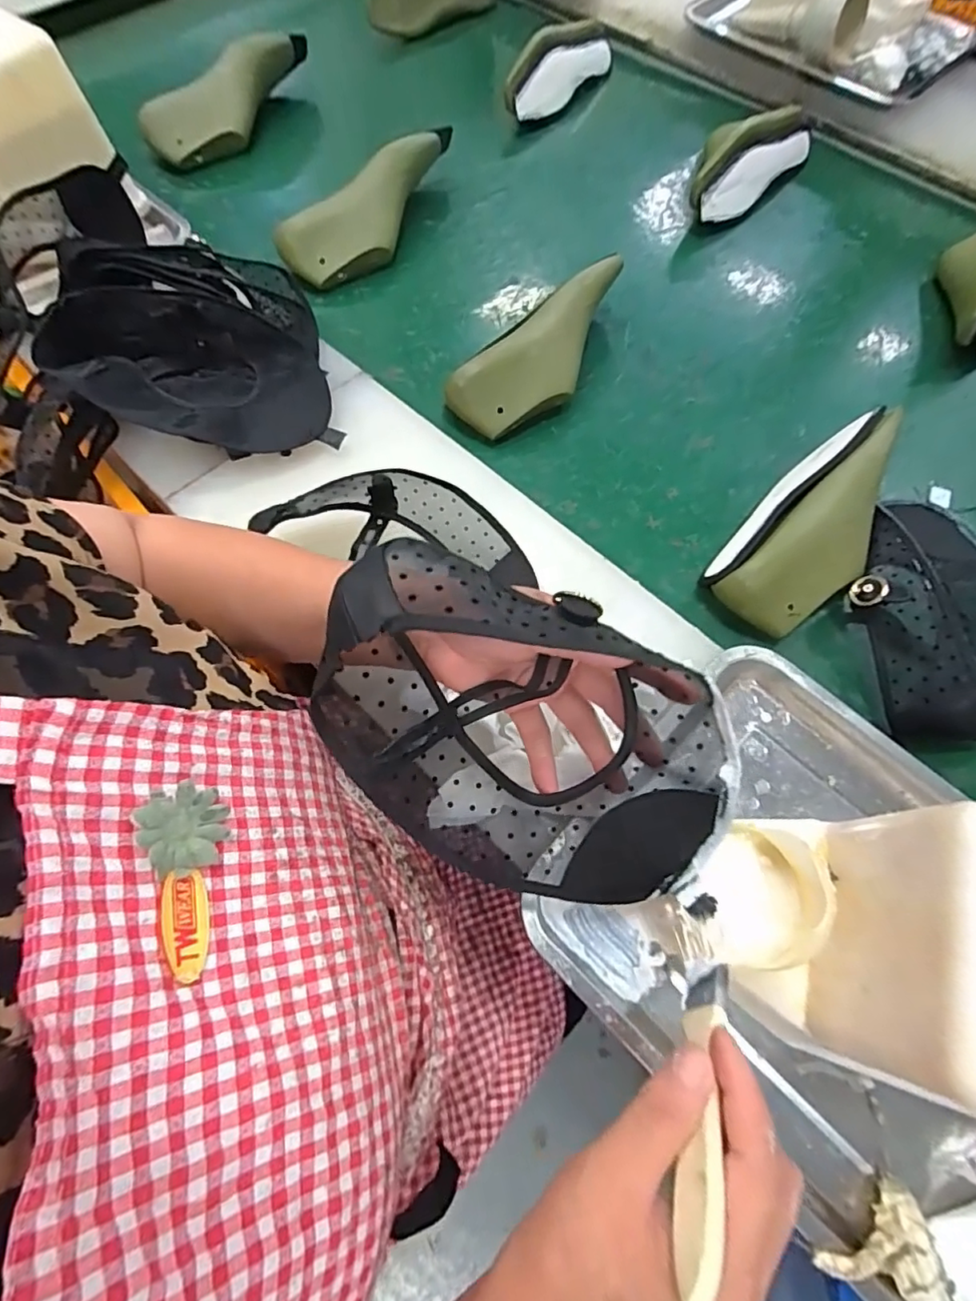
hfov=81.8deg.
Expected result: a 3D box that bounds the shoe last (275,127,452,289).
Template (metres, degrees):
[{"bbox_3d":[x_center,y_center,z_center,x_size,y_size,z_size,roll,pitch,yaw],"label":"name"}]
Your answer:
[{"bbox_3d":[-0.149,-0.582,0.737,0.105,0.082,0.288,31,70,10],"label":"shoe last"}]

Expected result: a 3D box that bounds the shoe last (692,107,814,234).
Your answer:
[{"bbox_3d":[0.352,-0.671,0.775,0.090,0.100,0.230,39,72,13],"label":"shoe last"}]

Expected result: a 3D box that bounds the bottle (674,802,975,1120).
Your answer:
[{"bbox_3d":[0.249,0.167,0.303,0.182,0.148,0.131,19,69,5],"label":"bottle"}]

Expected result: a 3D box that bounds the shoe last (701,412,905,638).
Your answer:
[{"bbox_3d":[0.316,-0.123,0.541,0.105,0.080,0.252,38,71,12],"label":"shoe last"}]

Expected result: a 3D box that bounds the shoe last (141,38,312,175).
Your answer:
[{"bbox_3d":[-0.373,-0.828,0.848,0.090,0.099,0.304,36,71,12],"label":"shoe last"}]

